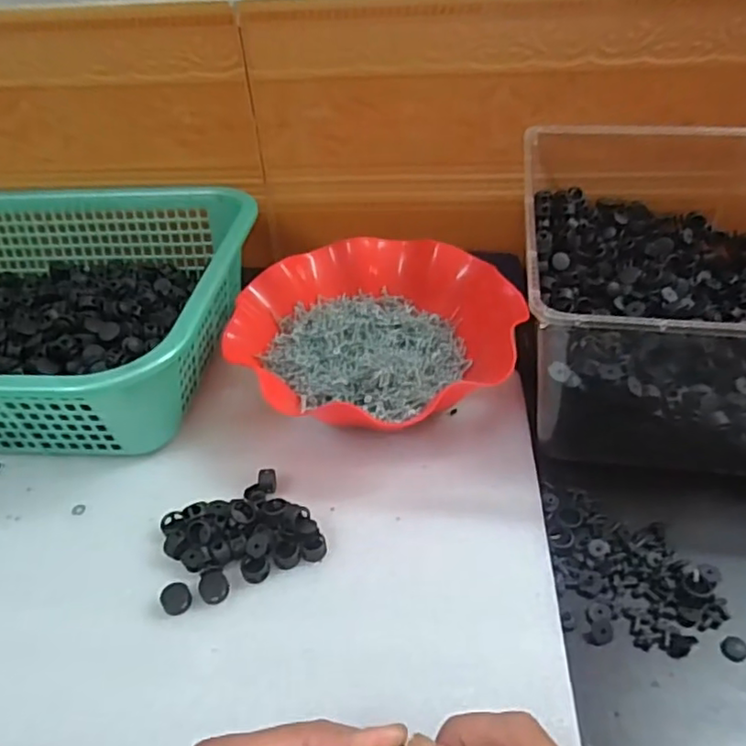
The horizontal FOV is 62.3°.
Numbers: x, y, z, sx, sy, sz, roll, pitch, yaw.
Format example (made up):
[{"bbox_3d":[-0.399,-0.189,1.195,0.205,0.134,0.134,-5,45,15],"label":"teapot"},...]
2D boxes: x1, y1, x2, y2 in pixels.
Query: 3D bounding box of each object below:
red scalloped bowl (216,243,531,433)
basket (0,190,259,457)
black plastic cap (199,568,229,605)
[{"bbox_3d":[0.003,-0.031,0.510,0.218,0.058,0.206,-2,42,2],"label":"red scalloped bowl"},{"bbox_3d":[-0.304,-0.062,0.530,0.389,0.092,0.299,1,42,5],"label":"basket"},{"bbox_3d":[-0.096,0.130,0.375,0.017,0.006,0.019,-4,42,-1],"label":"black plastic cap"}]

